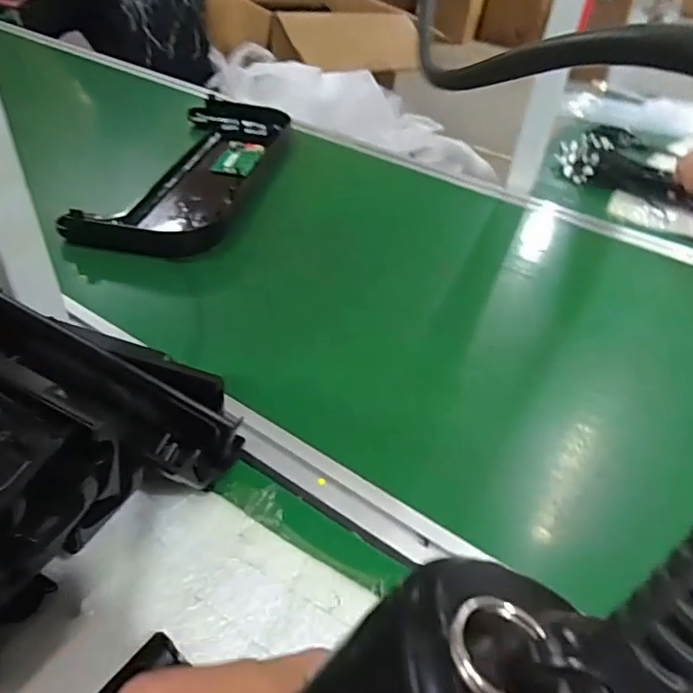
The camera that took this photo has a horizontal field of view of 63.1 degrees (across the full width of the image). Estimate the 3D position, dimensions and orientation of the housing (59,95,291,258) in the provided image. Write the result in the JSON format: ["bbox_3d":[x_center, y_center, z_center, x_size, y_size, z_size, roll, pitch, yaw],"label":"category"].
[{"bbox_3d":[-0.229,-0.286,0.903,0.201,0.049,0.488,10,42,5],"label":"housing"}]

